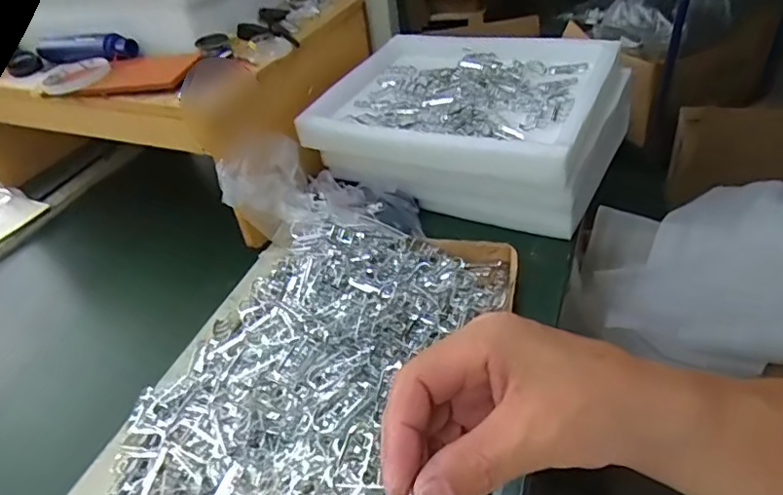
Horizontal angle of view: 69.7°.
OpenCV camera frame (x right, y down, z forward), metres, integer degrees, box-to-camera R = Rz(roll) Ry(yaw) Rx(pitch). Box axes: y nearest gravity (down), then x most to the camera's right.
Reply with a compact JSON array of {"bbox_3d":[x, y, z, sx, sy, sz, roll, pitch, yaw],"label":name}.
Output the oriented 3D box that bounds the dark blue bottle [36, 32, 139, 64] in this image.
[{"bbox_3d":[-0.422,-0.270,0.768,0.155,0.032,0.037,8,42,20],"label":"dark blue bottle"}]

